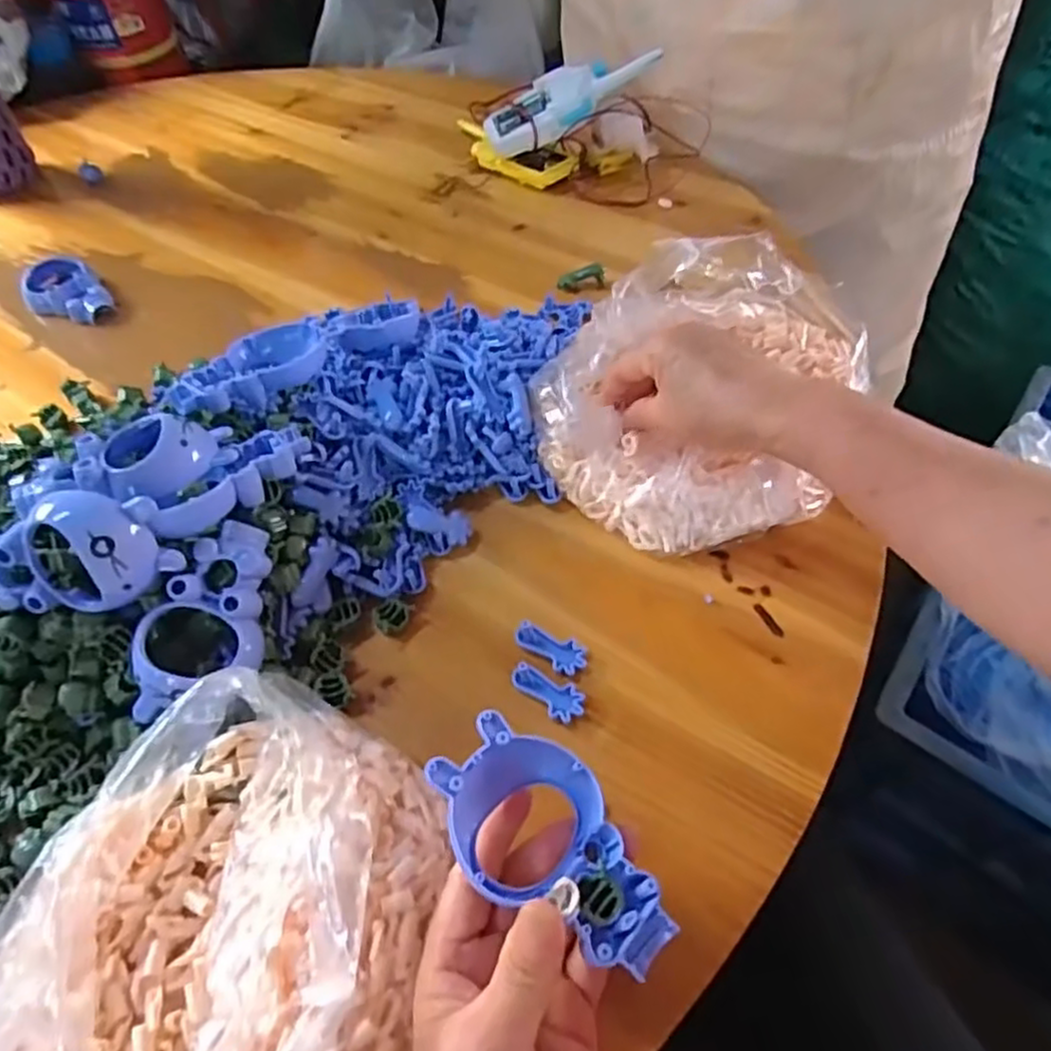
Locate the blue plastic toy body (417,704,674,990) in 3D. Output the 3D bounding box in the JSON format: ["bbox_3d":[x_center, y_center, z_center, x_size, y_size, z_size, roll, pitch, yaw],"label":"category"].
[{"bbox_3d":[0.005,0.121,0.267,0.059,0.026,0.100,-15,64,-32],"label":"blue plastic toy body"}]

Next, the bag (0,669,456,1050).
[{"bbox_3d":[-0.129,0.178,0.259,0.170,0.063,0.249,4,52,8],"label":"bag"}]

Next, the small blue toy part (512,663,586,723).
[{"bbox_3d":[0.012,0.083,0.361,0.038,0.009,0.019,34,62,27],"label":"small blue toy part"}]

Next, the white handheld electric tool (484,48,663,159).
[{"bbox_3d":[0.042,-0.396,0.652,0.163,0.029,0.060,-24,51,9],"label":"white handheld electric tool"}]

